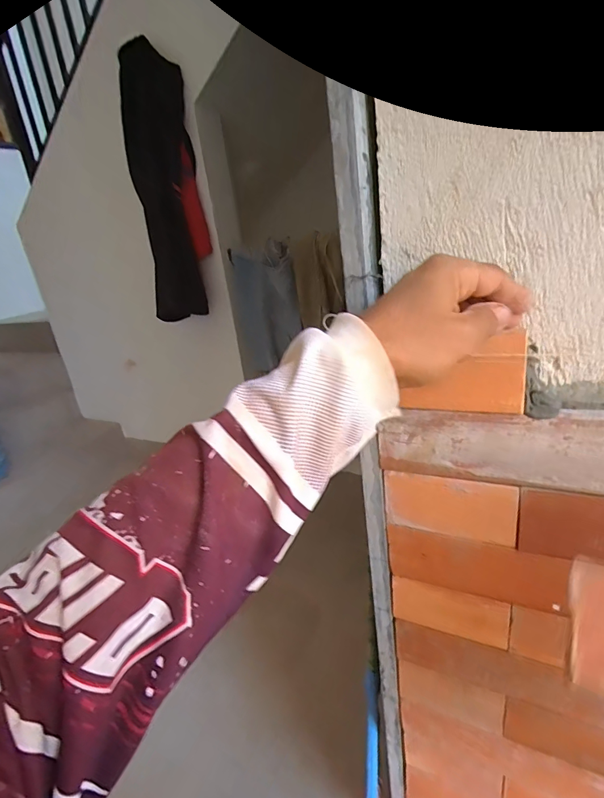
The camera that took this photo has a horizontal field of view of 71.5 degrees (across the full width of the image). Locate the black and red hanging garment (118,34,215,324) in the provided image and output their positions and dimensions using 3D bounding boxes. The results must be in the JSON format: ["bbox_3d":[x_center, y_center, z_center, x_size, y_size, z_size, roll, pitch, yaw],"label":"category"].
[{"bbox_3d":[-0.465,-0.699,1.456,0.235,0.799,0.158,-11,21,-8],"label":"black and red hanging garment"}]

